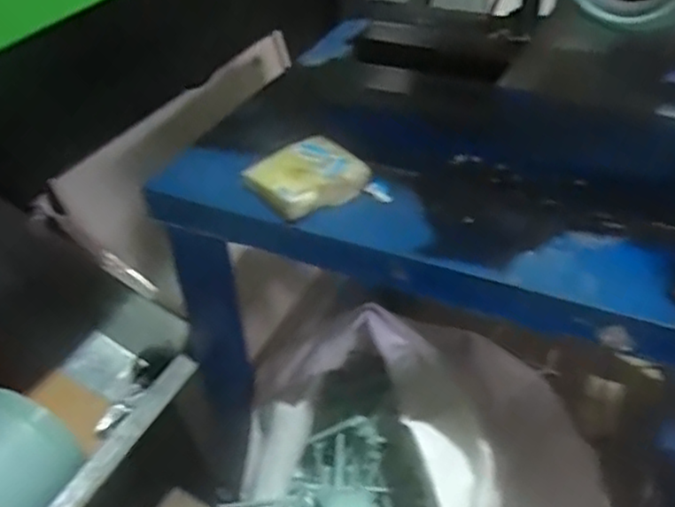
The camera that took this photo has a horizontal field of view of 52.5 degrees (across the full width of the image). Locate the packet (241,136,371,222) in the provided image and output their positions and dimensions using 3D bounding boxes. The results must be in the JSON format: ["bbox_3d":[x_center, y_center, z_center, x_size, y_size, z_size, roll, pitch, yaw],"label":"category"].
[{"bbox_3d":[-0.029,-0.076,0.672,0.110,0.030,0.085,-21,42,-20],"label":"packet"}]

